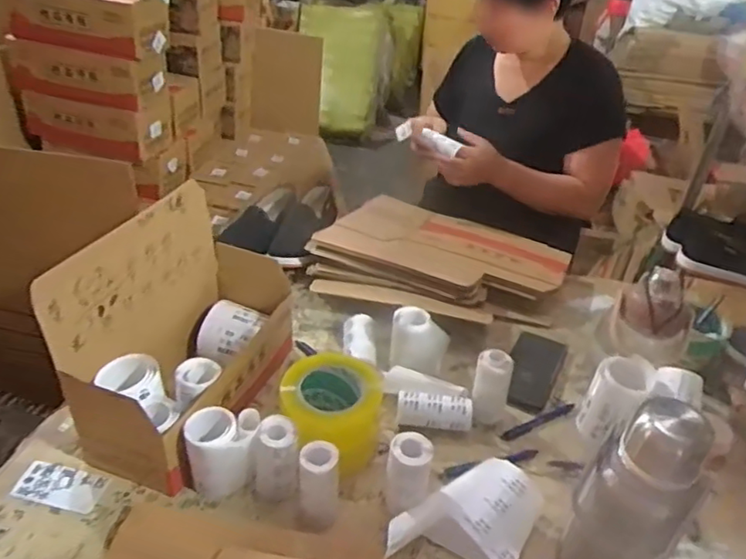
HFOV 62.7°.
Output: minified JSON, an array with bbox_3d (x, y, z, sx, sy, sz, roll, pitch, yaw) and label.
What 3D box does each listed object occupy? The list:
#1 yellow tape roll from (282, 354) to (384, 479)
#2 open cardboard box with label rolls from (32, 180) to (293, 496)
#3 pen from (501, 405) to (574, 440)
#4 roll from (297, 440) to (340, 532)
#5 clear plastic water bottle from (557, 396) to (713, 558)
[{"bbox_3d":[-0.050,0.173,0.772,0.123,0.114,0.115,4,34,-2],"label":"yellow tape roll"},{"bbox_3d":[-0.228,0.048,0.797,0.158,0.255,0.342,15,36,14],"label":"open cardboard box with label rolls"},{"bbox_3d":[0.231,0.195,0.846,0.132,0.011,0.017,-17,40,-29],"label":"pen"},{"bbox_3d":[-0.061,0.229,0.676,0.042,0.100,0.044,3,34,-4],"label":"roll"},{"bbox_3d":[0.250,0.225,0.598,0.093,0.244,0.074,26,40,28],"label":"clear plastic water bottle"}]

